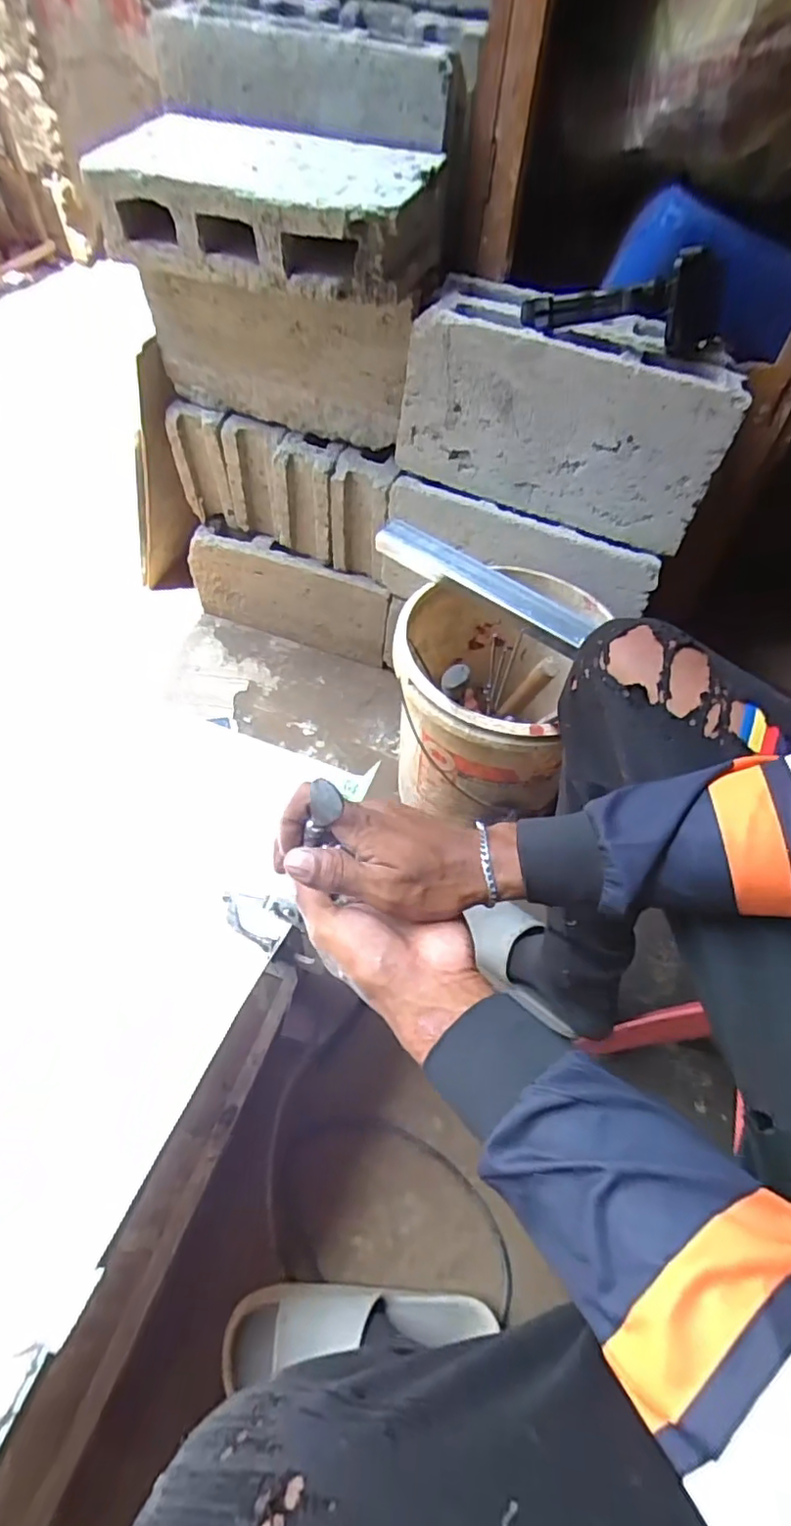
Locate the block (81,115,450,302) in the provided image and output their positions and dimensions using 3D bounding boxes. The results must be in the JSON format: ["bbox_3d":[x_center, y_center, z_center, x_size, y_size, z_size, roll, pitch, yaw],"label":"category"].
[{"bbox_3d":[-0.158,-0.692,0.760,0.402,0.108,0.225,21,55,9],"label":"block"}]

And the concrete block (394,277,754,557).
[{"bbox_3d":[0.225,-0.464,0.806,0.390,0.192,0.188,23,55,11],"label":"concrete block"}]

